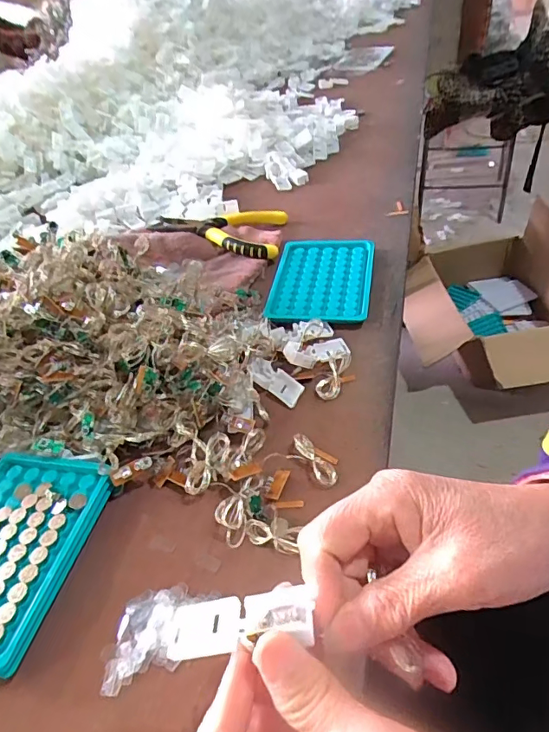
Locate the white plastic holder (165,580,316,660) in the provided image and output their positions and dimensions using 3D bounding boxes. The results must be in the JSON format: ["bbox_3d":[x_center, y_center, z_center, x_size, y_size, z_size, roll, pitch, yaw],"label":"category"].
[{"bbox_3d":[-0.014,0.098,0.190,0.055,0.010,0.022,-14,46,6],"label":"white plastic holder"}]

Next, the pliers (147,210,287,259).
[{"bbox_3d":[-0.068,-0.157,0.570,0.153,0.020,0.090,3,47,8],"label":"pliers"}]

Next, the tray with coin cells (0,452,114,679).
[{"bbox_3d":[-0.178,0.115,0.323,0.101,0.013,0.133,9,48,14],"label":"tray with coin cells"}]

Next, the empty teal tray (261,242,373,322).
[{"bbox_3d":[0.048,-0.087,0.490,0.094,0.010,0.131,5,47,10],"label":"empty teal tray"}]

